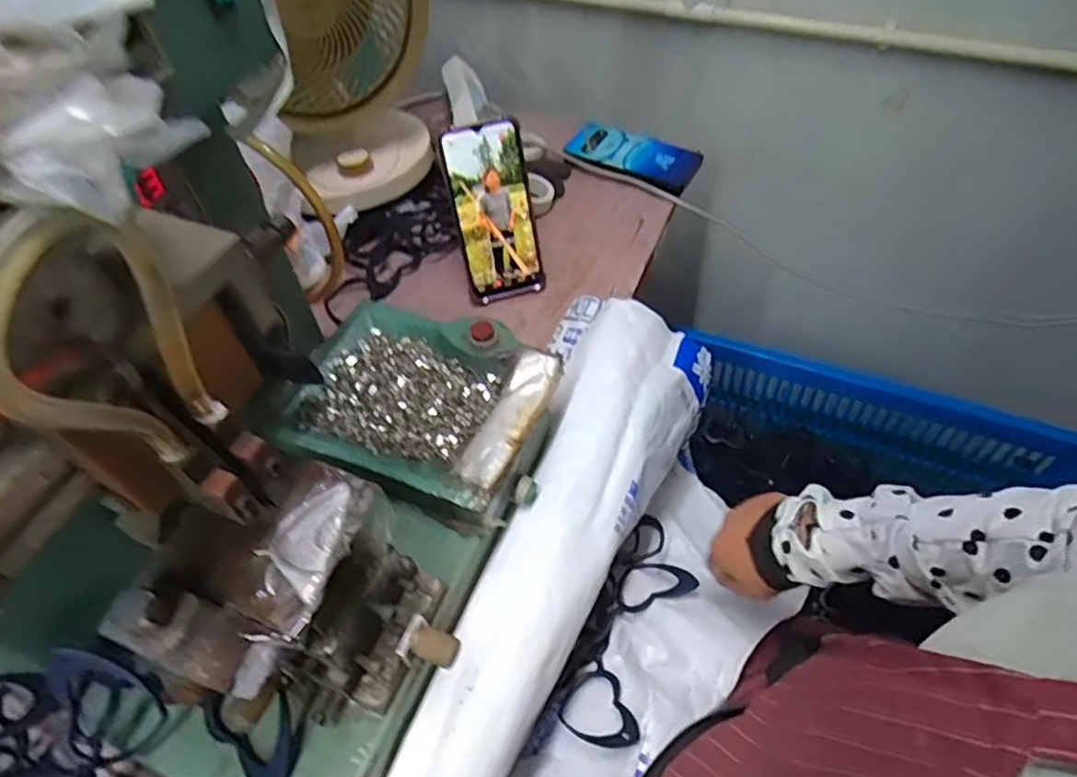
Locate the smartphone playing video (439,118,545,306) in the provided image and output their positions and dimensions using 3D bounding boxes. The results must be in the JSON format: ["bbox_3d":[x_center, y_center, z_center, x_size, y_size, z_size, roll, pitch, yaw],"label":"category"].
[{"bbox_3d":[-0.041,-0.167,0.615,0.075,0.165,0.011,-15,28,-9],"label":"smartphone playing video"}]

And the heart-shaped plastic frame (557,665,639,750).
[{"bbox_3d":[0.050,0.266,0.519,0.055,0.015,0.075,-37,26,-11],"label":"heart-shaped plastic frame"}]

